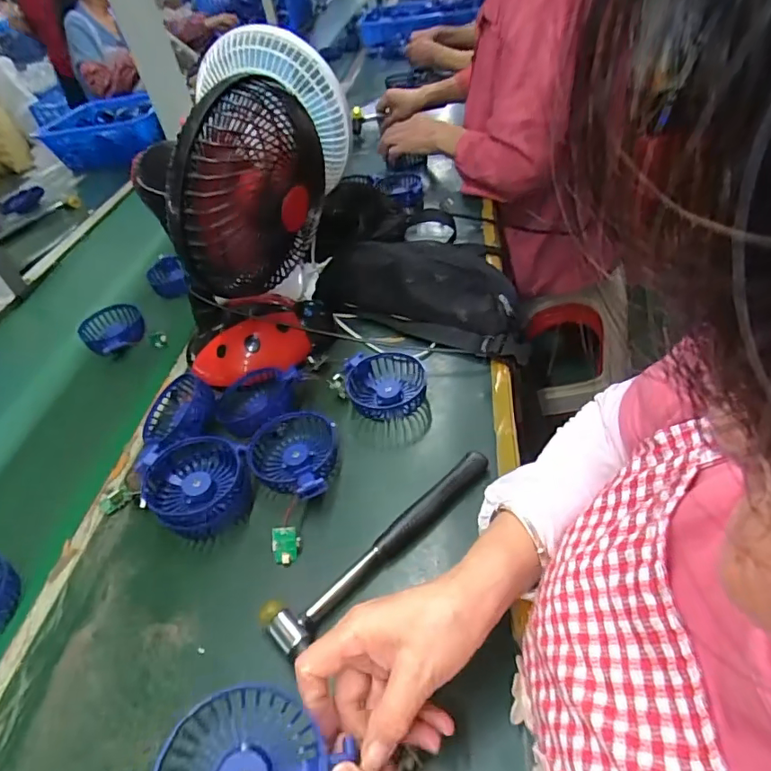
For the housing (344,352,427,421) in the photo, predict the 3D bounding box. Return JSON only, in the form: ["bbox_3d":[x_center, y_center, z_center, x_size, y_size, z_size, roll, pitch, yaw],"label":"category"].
[{"bbox_3d":[0.001,0.000,0.588,0.089,0.035,0.080,-14,43,-5],"label":"housing"}]

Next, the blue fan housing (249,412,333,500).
[{"bbox_3d":[-0.098,0.073,0.542,0.089,0.032,0.113,-12,42,1],"label":"blue fan housing"}]

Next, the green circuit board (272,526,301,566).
[{"bbox_3d":[-0.089,0.144,0.464,0.025,0.034,0.006,0,-2,-15],"label":"green circuit board"}]

